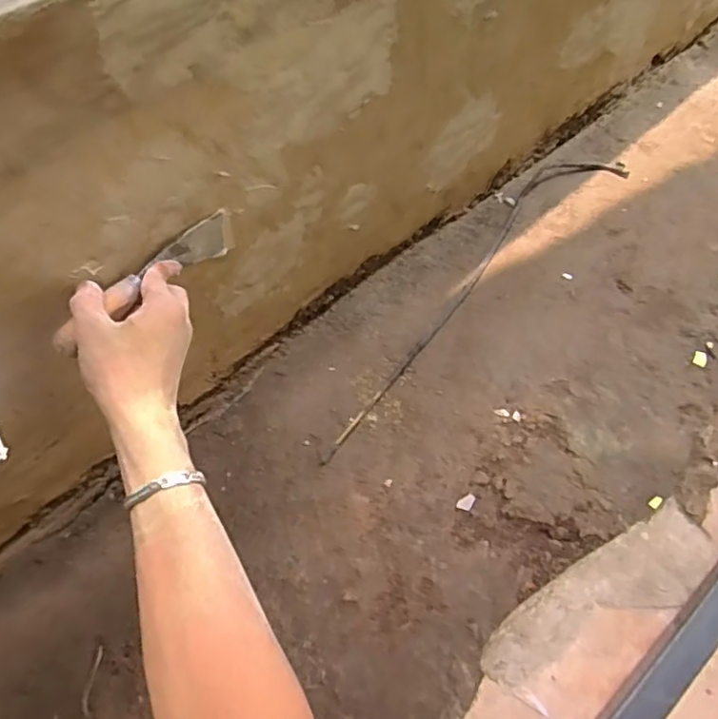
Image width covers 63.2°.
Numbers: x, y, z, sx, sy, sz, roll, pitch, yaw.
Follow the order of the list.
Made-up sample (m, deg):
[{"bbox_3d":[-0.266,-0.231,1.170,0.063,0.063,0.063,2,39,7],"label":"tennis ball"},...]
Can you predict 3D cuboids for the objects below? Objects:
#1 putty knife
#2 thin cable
[{"bbox_3d":[-0.172,-0.065,0.479,0.022,0.050,0.187,29,52,15],"label":"putty knife"},{"bbox_3d":[0.155,-0.119,0.810,0.103,0.008,0.661,40,68,19],"label":"thin cable"}]

